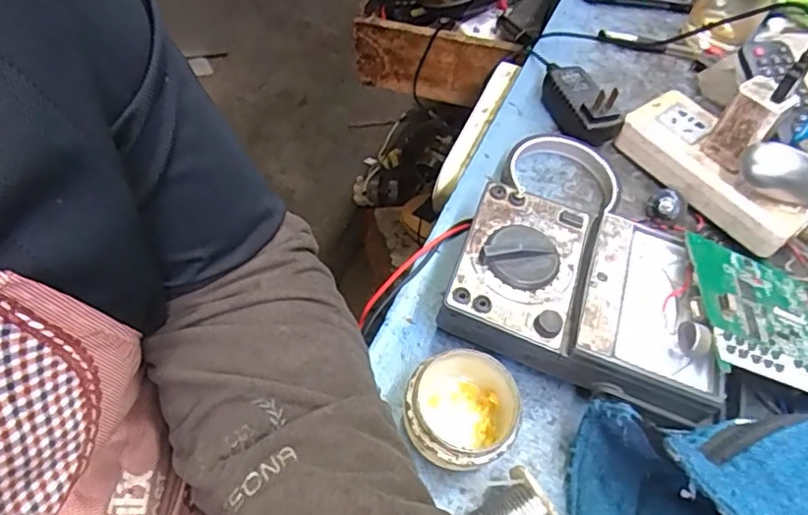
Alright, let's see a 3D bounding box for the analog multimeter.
[{"bbox_3d":[0.111,0.025,0.383,0.160,0.046,0.118,22,56,4],"label":"analog multimeter"}]

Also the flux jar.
[{"bbox_3d":[0.031,0.088,0.342,0.060,0.036,0.061,5,56,-7],"label":"flux jar"}]

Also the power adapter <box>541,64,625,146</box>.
[{"bbox_3d":[0.140,-0.129,0.500,0.041,0.042,0.082,-18,62,-21],"label":"power adapter"}]

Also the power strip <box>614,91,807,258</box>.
[{"bbox_3d":[0.236,-0.067,0.472,0.065,0.034,0.150,-25,64,-24],"label":"power strip"}]

